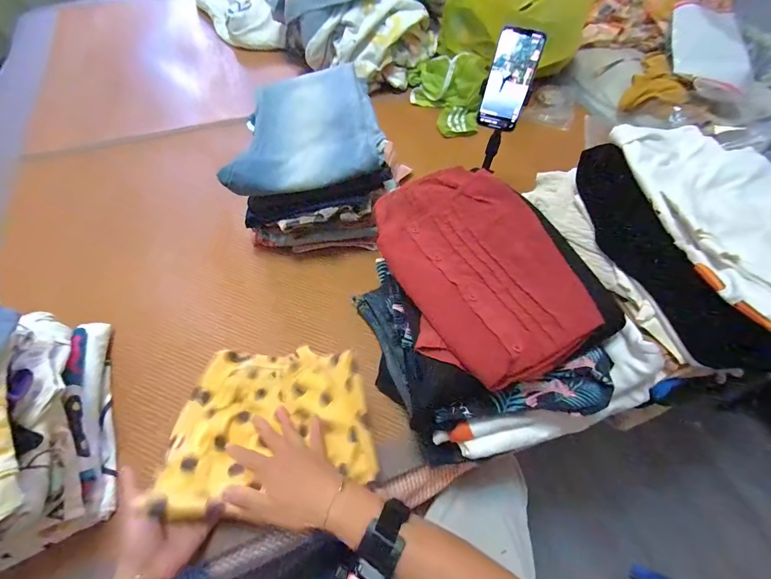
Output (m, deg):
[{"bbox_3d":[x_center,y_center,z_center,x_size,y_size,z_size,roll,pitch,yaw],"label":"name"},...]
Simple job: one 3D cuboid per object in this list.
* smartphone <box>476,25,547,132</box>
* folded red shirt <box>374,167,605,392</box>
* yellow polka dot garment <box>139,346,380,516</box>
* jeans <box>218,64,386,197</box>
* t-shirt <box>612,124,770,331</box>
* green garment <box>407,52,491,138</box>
[{"bbox_3d":[0.216,-0.361,0.609,0.074,0.151,0.007,18,43,10],"label":"smartphone"},{"bbox_3d":[0.111,-0.036,0.446,0.195,0.047,0.301,-14,59,-11],"label":"folded red shirt"},{"bbox_3d":[-0.162,0.169,0.481,0.270,0.075,0.207,-8,58,-7],"label":"yellow polka dot garment"},{"bbox_3d":[-0.147,-0.296,0.627,0.254,0.044,0.288,-7,58,-7],"label":"jeans"},{"bbox_3d":[0.418,-0.094,0.410,0.224,0.025,0.284,-6,63,-15],"label":"t-shirt"},{"bbox_3d":[0.164,-0.540,0.919,0.138,0.124,0.261,-25,62,-17],"label":"green garment"}]

